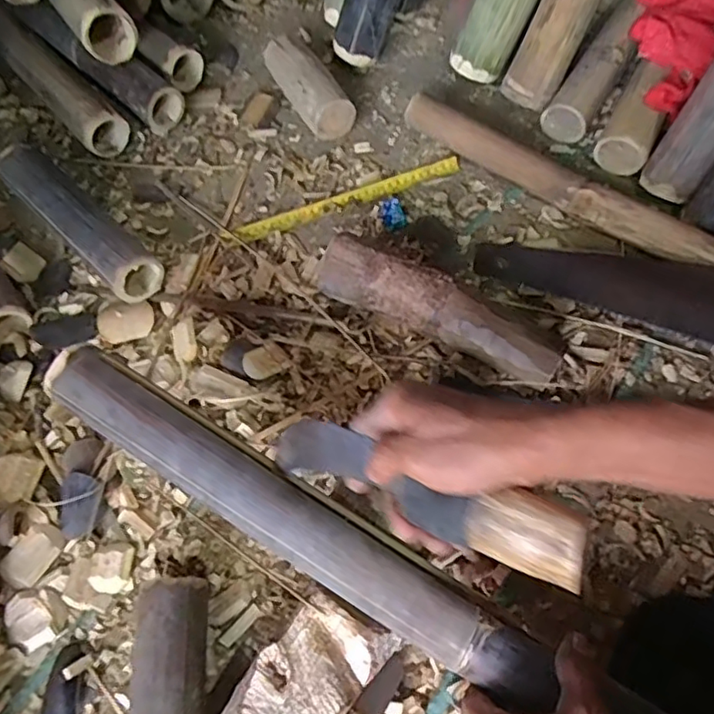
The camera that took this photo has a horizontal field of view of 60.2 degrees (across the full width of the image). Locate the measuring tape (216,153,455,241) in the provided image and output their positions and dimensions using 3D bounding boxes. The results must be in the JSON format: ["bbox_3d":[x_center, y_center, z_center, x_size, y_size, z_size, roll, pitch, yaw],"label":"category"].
[{"bbox_3d":[-0.018,-0.190,0.737,0.291,0.010,0.027,-19,62,-6],"label":"measuring tape"}]

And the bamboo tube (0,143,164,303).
[{"bbox_3d":[-0.321,-0.158,0.709,0.268,0.060,0.060,40,71,22],"label":"bamboo tube"}]

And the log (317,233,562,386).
[{"bbox_3d":[0.078,-0.044,0.611,0.246,0.070,0.050,25,66,16],"label":"log"}]

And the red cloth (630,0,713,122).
[{"bbox_3d":[0.373,-0.387,0.730,0.118,0.069,0.219,31,68,19],"label":"red cloth"}]

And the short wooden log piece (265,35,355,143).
[{"bbox_3d":[-0.062,-0.348,0.794,0.060,0.061,0.157,-26,63,-10],"label":"short wooden log piece"}]

